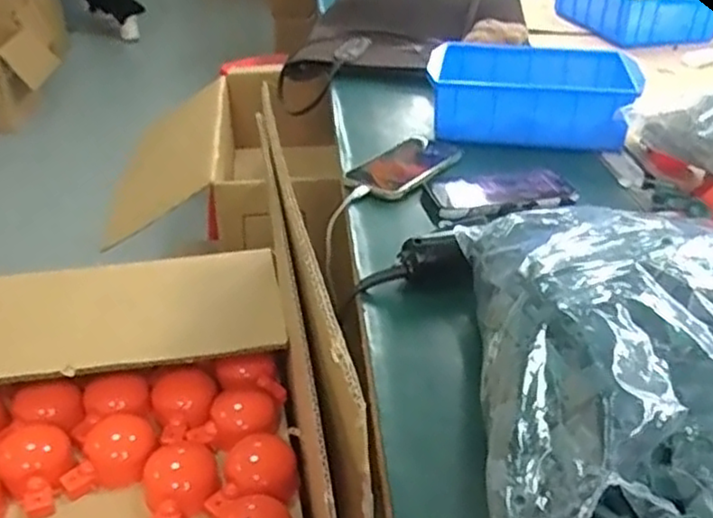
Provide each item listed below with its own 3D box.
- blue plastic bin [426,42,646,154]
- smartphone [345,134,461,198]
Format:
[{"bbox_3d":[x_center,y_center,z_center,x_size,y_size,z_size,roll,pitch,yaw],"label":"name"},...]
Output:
[{"bbox_3d":[0.219,-0.210,0.889,0.246,0.070,0.173,5,33,8],"label":"blue plastic bin"},{"bbox_3d":[0.059,-0.109,0.796,0.081,0.013,0.155,19,37,27],"label":"smartphone"}]

